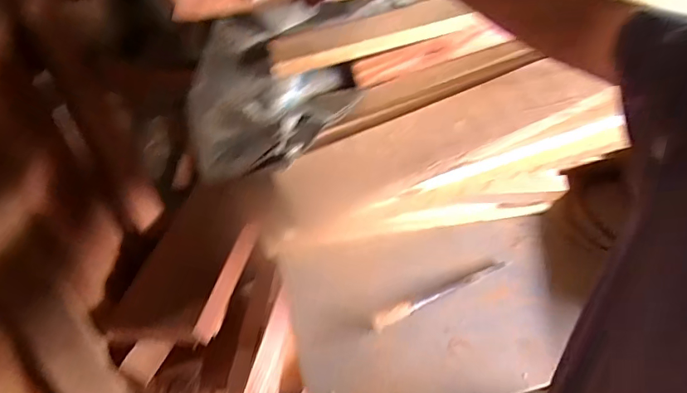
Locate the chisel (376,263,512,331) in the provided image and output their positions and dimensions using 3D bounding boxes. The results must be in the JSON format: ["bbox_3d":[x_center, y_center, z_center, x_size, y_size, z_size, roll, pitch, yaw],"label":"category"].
[{"bbox_3d":[0.149,0.138,0.683,0.239,0.016,0.021,-20,57,-18],"label":"chisel"}]

